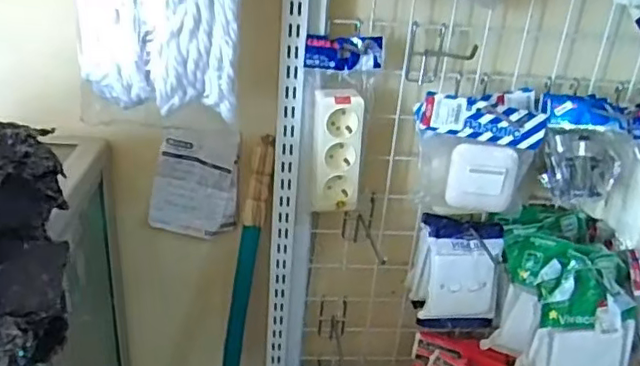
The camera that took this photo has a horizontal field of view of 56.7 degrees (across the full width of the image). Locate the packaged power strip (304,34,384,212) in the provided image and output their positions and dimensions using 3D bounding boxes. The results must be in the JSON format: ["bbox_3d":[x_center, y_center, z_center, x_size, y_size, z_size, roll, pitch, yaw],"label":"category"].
[{"bbox_3d":[0.022,-0.071,0.751,0.086,0.218,0.051,7,27,3],"label":"packaged power strip"}]

